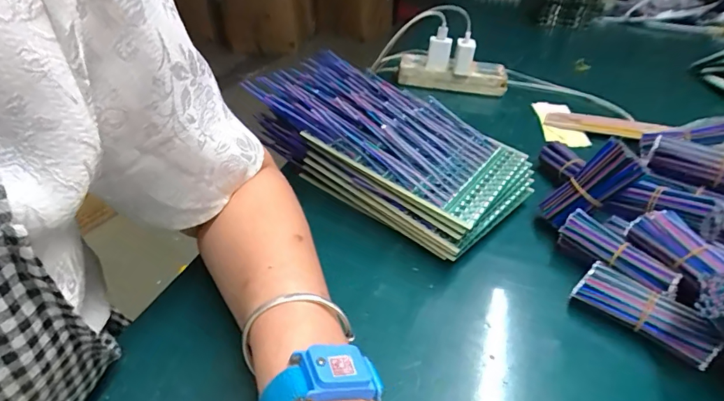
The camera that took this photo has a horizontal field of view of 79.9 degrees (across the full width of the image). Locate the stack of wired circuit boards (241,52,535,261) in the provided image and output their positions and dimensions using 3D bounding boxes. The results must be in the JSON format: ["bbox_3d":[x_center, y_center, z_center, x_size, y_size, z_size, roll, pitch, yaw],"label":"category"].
[{"bbox_3d":[0.028,-0.066,0.498,0.297,0.103,0.181,26,40,28],"label":"stack of wired circuit boards"}]

